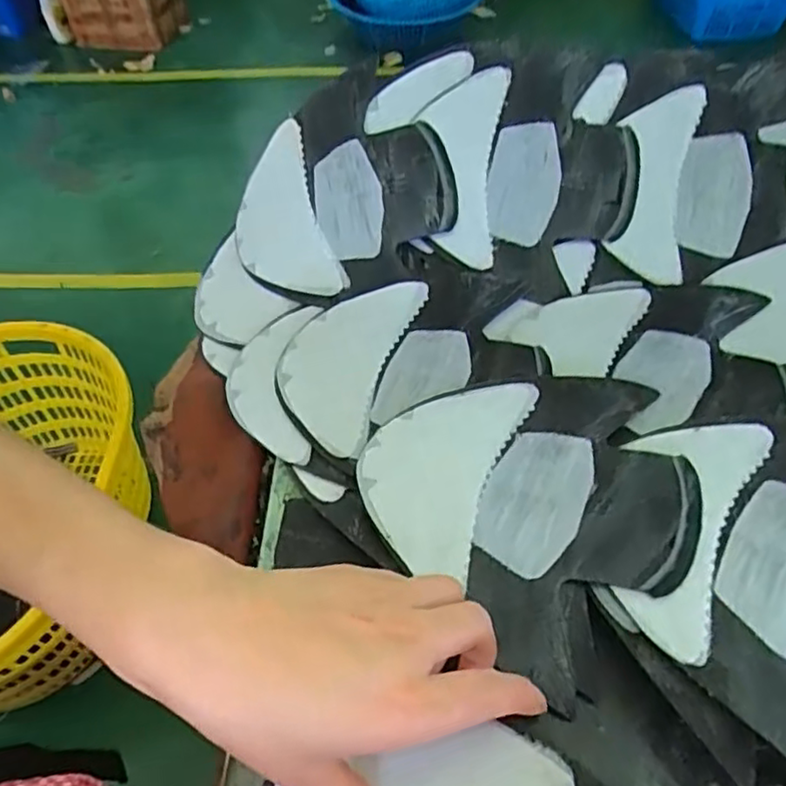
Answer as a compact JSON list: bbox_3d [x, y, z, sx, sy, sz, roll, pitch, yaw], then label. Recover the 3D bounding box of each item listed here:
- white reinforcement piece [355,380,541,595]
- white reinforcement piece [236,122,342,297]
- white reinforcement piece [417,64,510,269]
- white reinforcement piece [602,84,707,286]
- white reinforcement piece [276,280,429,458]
[{"bbox_3d":[0.025,0.038,0.379,0.078,0.005,0.138,15,48,18],"label":"white reinforcement piece"},{"bbox_3d":[-0.091,-0.132,0.513,0.079,0.009,0.144,-22,71,21],"label":"white reinforcement piece"},{"bbox_3d":[0.051,-0.171,0.491,0.058,0.008,0.144,5,88,12],"label":"white reinforcement piece"},{"bbox_3d":[0.194,-0.155,0.480,0.052,0.005,0.146,9,86,12],"label":"white reinforcement piece"},{"bbox_3d":[-0.036,-0.027,0.440,0.079,0.005,0.146,13,54,14],"label":"white reinforcement piece"}]

